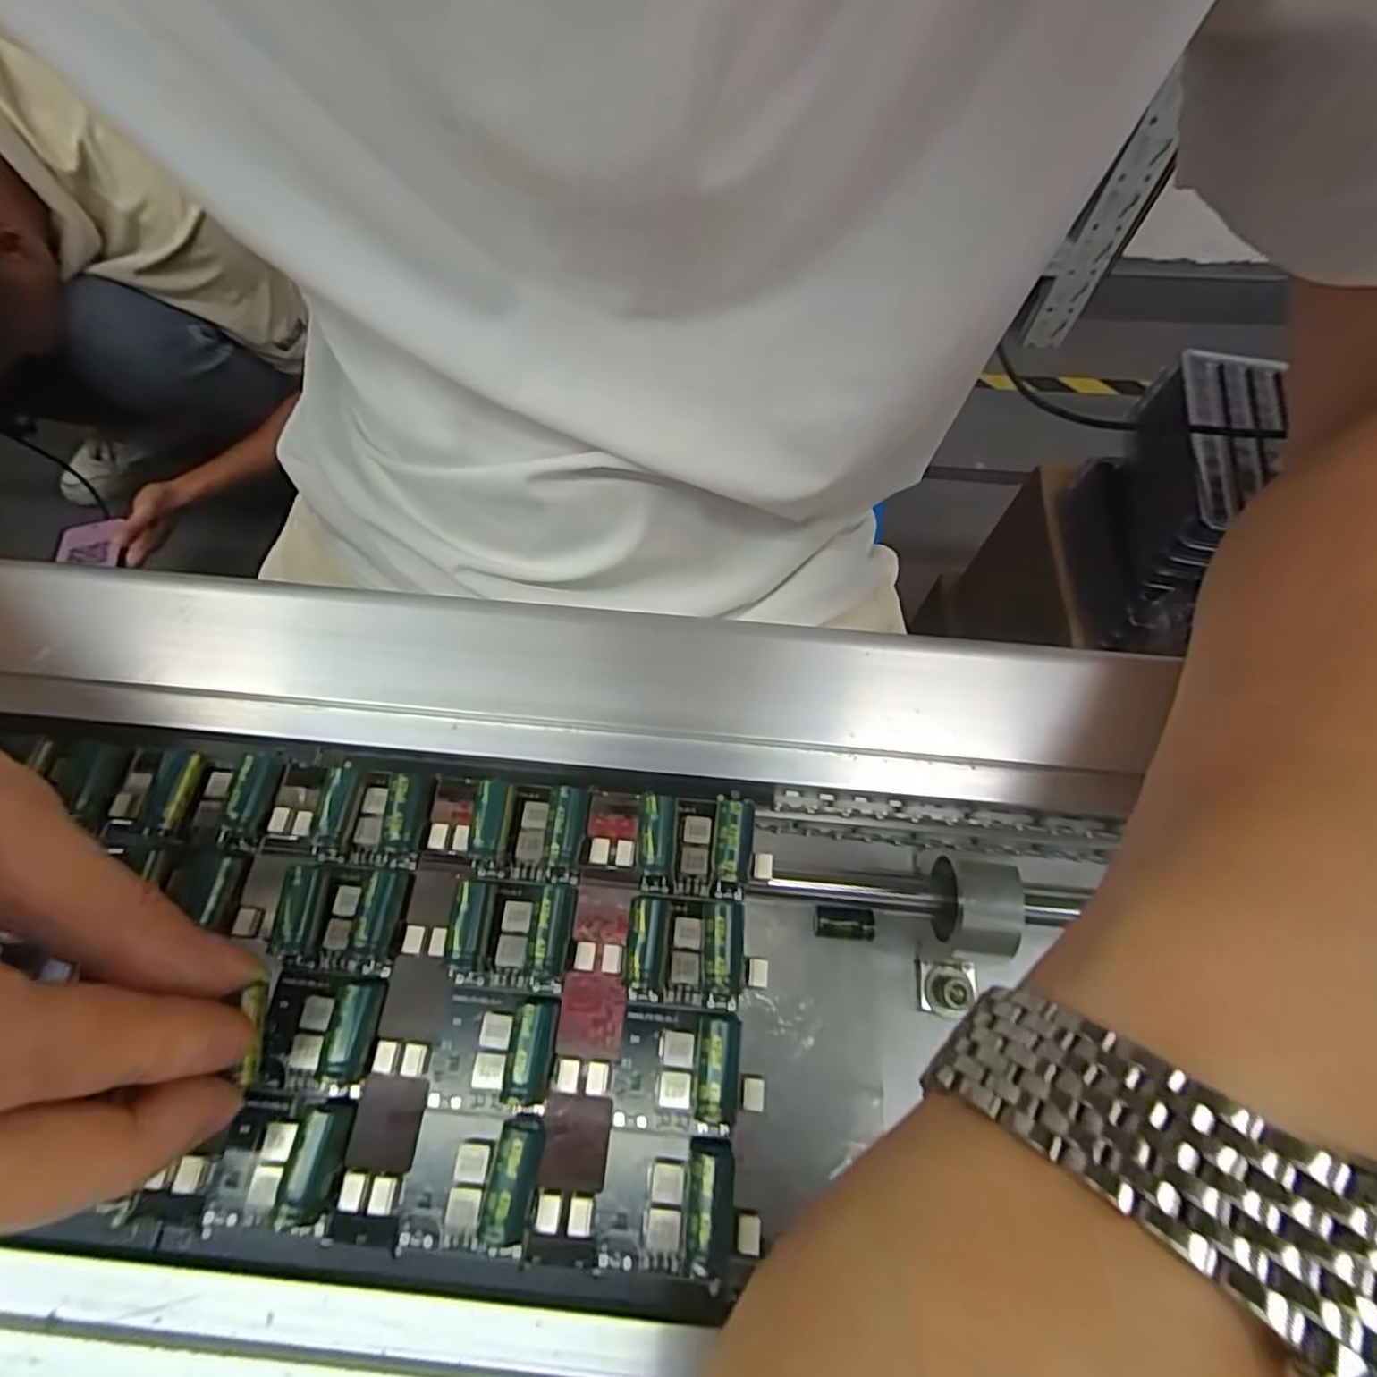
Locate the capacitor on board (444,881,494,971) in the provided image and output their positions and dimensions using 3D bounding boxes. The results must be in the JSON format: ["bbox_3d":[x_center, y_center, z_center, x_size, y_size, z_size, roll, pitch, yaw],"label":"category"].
[{"bbox_3d":[-0.053,0.058,0.164,0.009,0.008,0.020,1,67,1],"label":"capacitor on board"}]

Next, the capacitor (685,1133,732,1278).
[{"bbox_3d":[0.004,0.108,0.141,0.009,0.007,0.022,5,67,2],"label":"capacitor"}]

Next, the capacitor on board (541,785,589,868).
[{"bbox_3d":[-0.032,0.036,0.173,0.009,0.007,0.020,8,67,3],"label":"capacitor on board"}]

